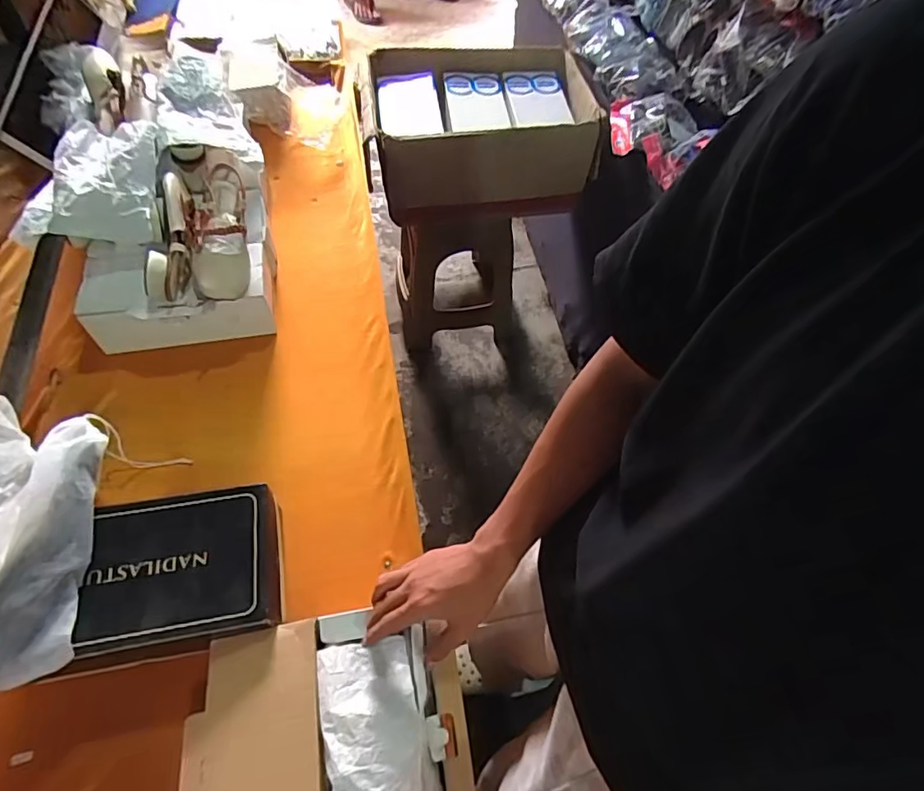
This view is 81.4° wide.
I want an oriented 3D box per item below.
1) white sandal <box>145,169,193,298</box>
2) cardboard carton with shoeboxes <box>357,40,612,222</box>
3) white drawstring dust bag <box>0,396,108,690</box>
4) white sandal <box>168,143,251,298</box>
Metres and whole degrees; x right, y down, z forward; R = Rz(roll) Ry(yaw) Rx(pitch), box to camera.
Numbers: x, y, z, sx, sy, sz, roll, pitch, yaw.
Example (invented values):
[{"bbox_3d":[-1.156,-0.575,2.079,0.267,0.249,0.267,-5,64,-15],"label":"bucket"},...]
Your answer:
[{"bbox_3d":[-0.453,-0.245,0.834,0.063,0.062,0.209,1,76,-4],"label":"white sandal"},{"bbox_3d":[0.039,-0.663,1.361,0.552,0.269,0.356,-9,59,-10],"label":"cardboard carton with shoeboxes"},{"bbox_3d":[-0.497,0.144,0.567,0.166,0.077,0.301,-4,59,-7],"label":"white drawstring dust bag"},{"bbox_3d":[-0.390,-0.282,0.850,0.089,0.077,0.288,-14,60,-12],"label":"white sandal"}]

